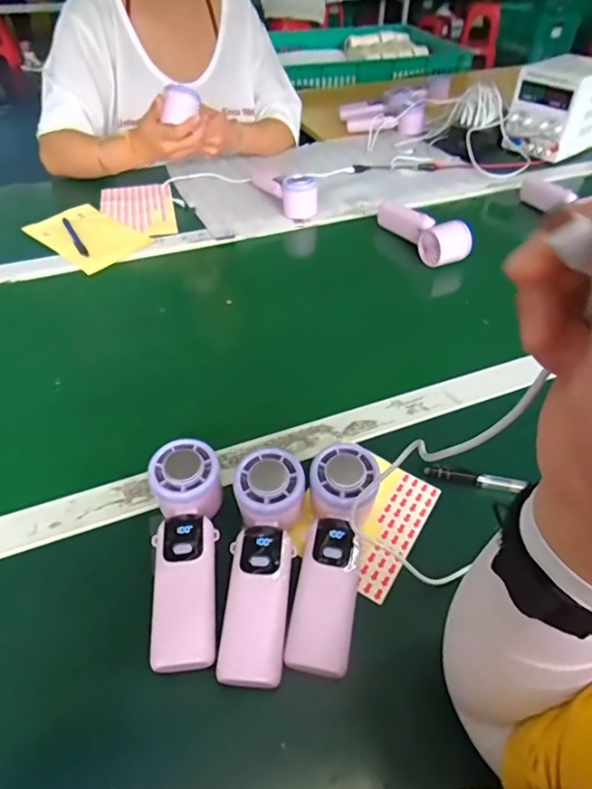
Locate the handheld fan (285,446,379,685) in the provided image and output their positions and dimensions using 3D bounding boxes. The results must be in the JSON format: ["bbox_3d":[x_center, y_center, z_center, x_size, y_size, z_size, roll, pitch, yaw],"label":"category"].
[{"bbox_3d":[0.028,0.117,0.381,0.050,0.034,0.165,9,60,7],"label":"handheld fan"}]

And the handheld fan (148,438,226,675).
[{"bbox_3d":[-0.084,0.118,0.387,0.052,0.041,0.166,-3,58,-5],"label":"handheld fan"}]

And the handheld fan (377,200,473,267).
[{"bbox_3d":[0.193,-0.254,0.761,0.063,0.051,0.167,-16,47,-15],"label":"handheld fan"}]

